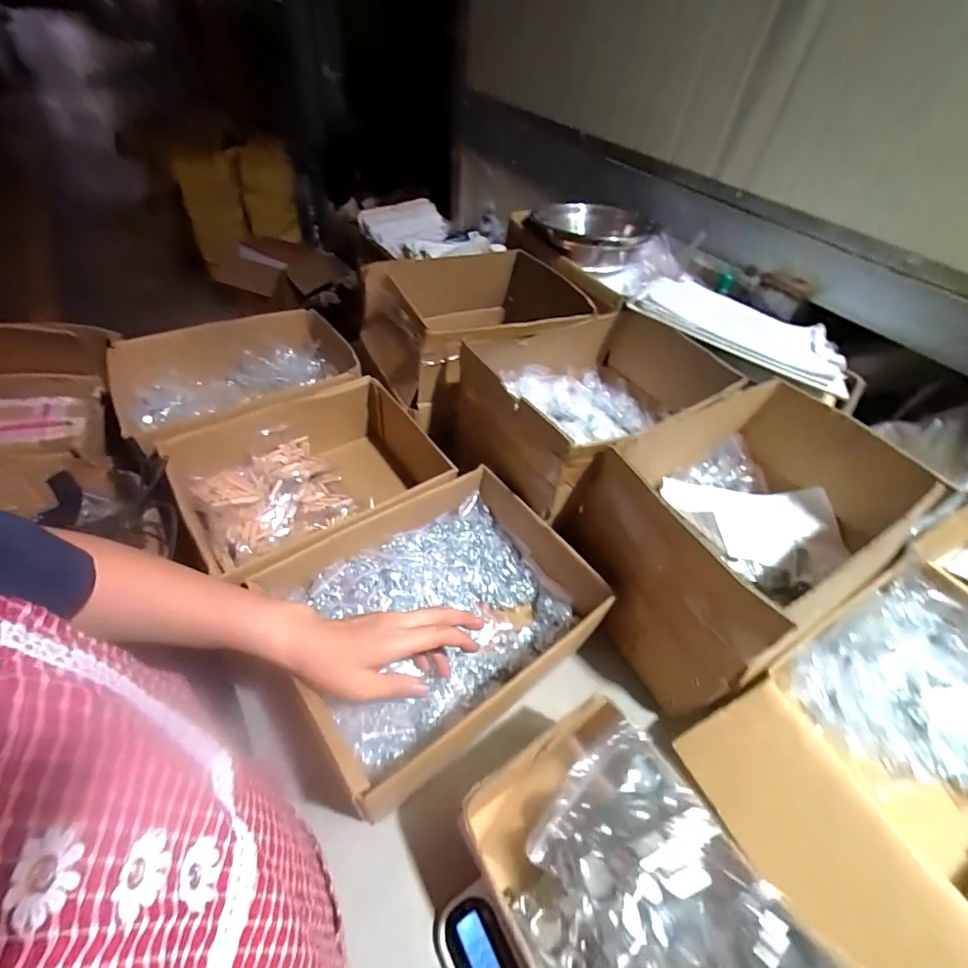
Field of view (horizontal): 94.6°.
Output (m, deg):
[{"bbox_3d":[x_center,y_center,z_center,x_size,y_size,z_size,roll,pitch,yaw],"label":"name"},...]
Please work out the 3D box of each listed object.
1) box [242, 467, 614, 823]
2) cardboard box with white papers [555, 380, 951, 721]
[{"bbox_3d":[-0.049,0.144,0.514,0.297,0.118,0.230,-26,56,-27],"label":"box"},{"bbox_3d":[0.308,0.055,0.539,0.336,0.201,0.248,-18,53,-22],"label":"cardboard box with white papers"}]

